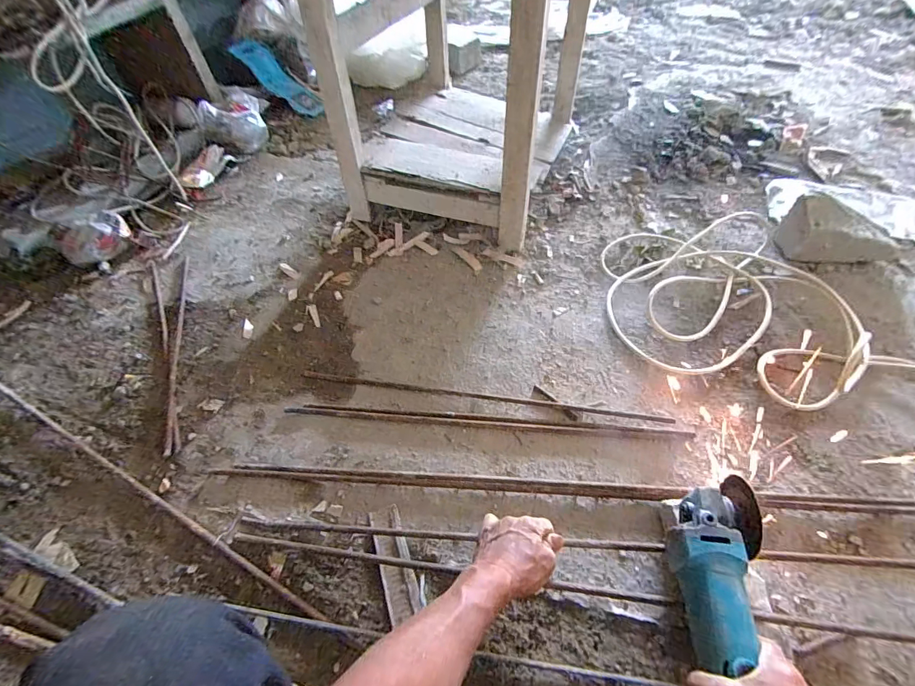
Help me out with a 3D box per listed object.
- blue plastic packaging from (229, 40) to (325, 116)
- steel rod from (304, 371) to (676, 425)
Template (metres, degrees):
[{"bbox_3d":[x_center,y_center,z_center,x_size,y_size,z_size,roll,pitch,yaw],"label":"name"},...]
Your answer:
[{"bbox_3d":[-0.659,-0.975,1.521,0.328,0.031,0.118,37,52,-19],"label":"blue plastic packaging"},{"bbox_3d":[0.033,0.092,0.720,0.643,0.007,0.014,6,52,8],"label":"steel rod"}]

